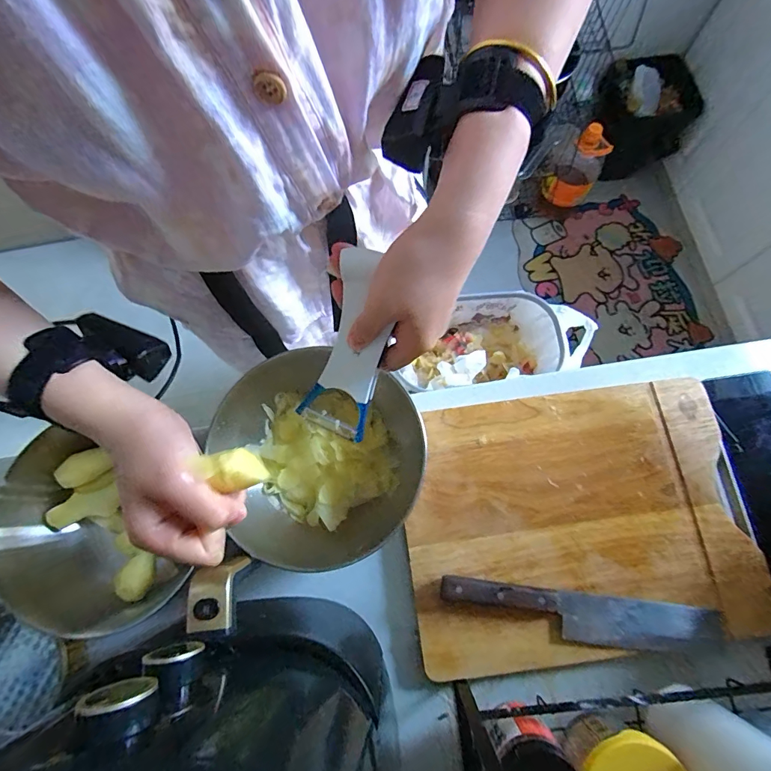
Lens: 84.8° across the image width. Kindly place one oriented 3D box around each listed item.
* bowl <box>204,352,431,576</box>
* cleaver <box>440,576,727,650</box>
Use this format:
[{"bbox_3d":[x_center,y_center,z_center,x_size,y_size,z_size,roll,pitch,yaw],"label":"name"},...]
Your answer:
[{"bbox_3d":[-0.077,0.071,0.497,0.230,0.065,0.255,-22,75,-4],"label":"bowl"},{"bbox_3d":[0.203,0.241,0.435,0.289,0.021,0.046,7,75,3],"label":"cleaver"}]

